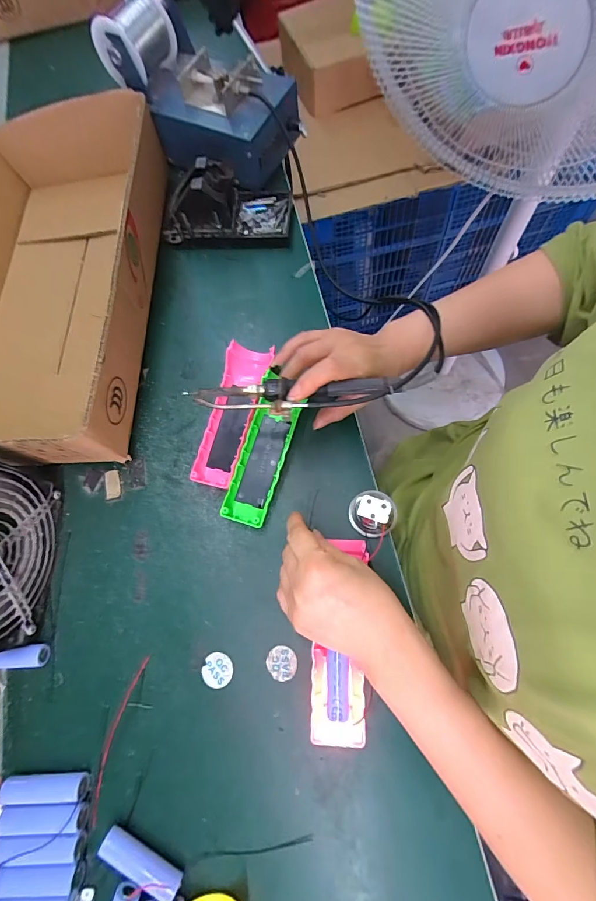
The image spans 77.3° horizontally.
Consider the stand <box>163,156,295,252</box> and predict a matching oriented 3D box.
[{"bbox_3d":[-0.088,-0.299,0.448,0.156,0.074,0.078,1,72,4],"label":"stand"}]

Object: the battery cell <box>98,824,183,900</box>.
[{"bbox_3d":[-0.118,0.309,0.280,0.065,0.019,0.017,25,77,13],"label":"battery cell"}]

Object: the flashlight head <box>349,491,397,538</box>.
[{"bbox_3d":[0.068,0.057,0.347,0.037,0.033,0.042,-2,73,5],"label":"flashlight head"}]

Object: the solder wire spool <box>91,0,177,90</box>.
[{"bbox_3d":[-0.186,-0.477,0.431,0.062,0.058,0.080,19,76,11],"label":"solder wire spool"}]

